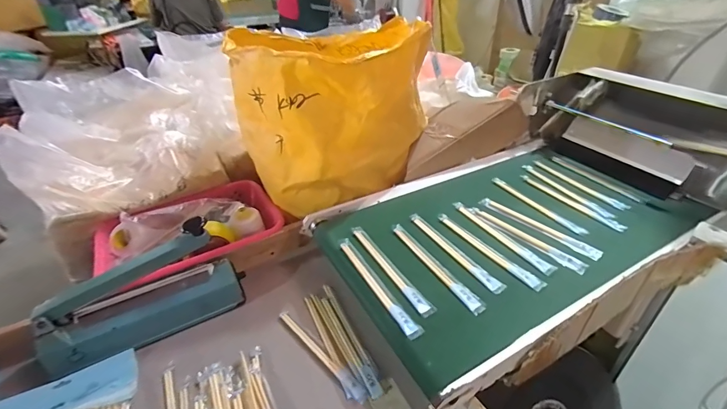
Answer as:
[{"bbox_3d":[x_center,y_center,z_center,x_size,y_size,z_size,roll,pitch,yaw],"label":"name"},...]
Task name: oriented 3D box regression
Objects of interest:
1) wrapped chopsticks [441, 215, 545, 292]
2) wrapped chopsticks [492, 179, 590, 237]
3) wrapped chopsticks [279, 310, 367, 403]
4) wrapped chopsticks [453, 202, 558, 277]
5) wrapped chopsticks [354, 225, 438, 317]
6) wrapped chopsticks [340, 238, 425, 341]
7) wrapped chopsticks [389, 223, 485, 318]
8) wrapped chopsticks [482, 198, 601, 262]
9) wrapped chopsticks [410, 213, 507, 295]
[{"bbox_3d":[0.214,0.077,0.637,0.024,0.007,0.226,-21,40,-26],"label":"wrapped chopsticks"},{"bbox_3d":[0.355,-0.001,0.749,0.025,0.007,0.225,-18,38,-22],"label":"wrapped chopsticks"},{"bbox_3d":[-0.072,0.246,0.596,0.026,0.011,0.211,-30,44,-34],"label":"wrapped chopsticks"},{"bbox_3d":[0.246,0.055,0.662,0.027,0.005,0.223,-21,40,-26],"label":"wrapped chopsticks"},{"bbox_3d":[0.041,0.103,0.602,0.023,0.004,0.224,-19,39,-24],"label":"wrapped chopsticks"},{"bbox_3d":[0.018,0.122,0.574,0.023,0.008,0.226,-18,39,-23],"label":"wrapped chopsticks"},{"bbox_3d":[0.116,0.097,0.603,0.027,0.006,0.223,-18,39,-23],"label":"wrapped chopsticks"},{"bbox_3d":[0.327,0.040,0.686,0.033,0.007,0.230,-26,42,-30],"label":"wrapped chopsticks"},{"bbox_3d":[0.153,0.078,0.637,0.027,0.005,0.226,-20,39,-25],"label":"wrapped chopsticks"}]

